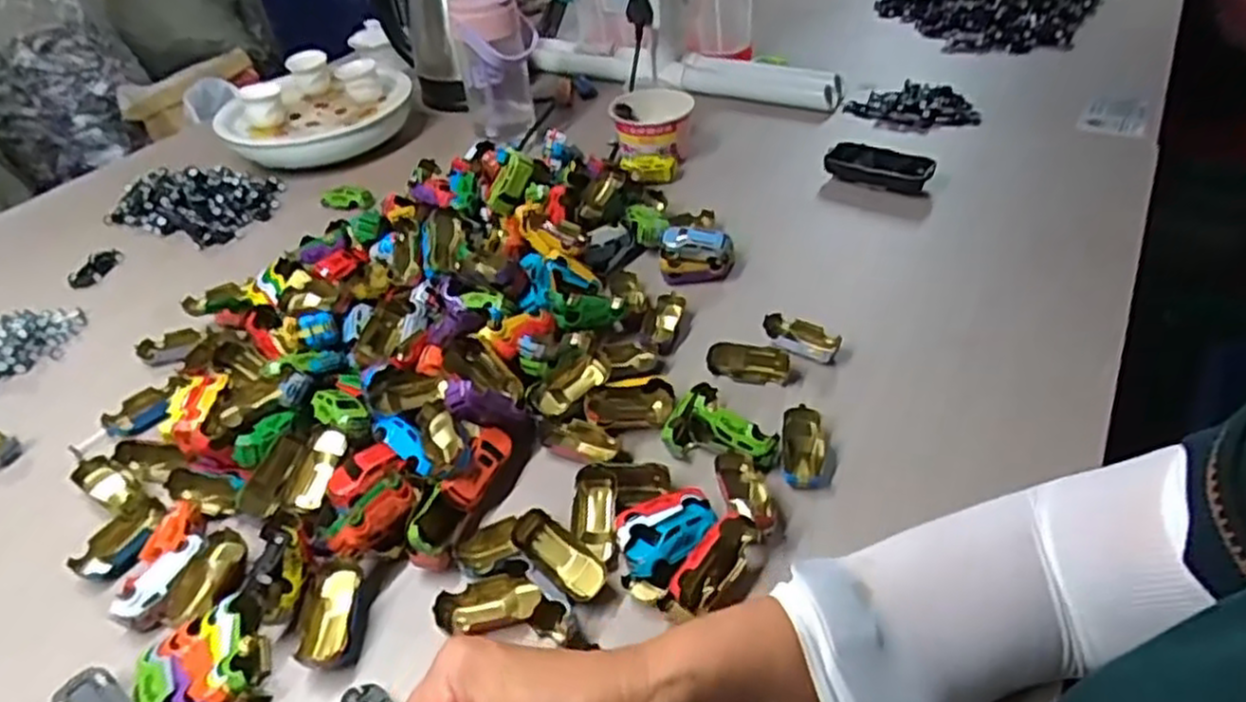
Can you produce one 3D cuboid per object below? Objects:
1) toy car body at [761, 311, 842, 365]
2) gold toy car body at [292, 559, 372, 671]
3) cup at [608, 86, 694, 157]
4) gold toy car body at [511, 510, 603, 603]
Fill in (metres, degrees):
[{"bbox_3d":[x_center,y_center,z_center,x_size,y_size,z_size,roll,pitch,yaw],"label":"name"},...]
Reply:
[{"bbox_3d":[0.147,-0.011,0.635,0.064,0.017,0.032,23,48,31],"label":"toy car body"},{"bbox_3d":[-0.176,0.161,0.463,0.036,0.018,0.062,-1,40,6],"label":"gold toy car body"},{"bbox_3d":[0.033,-0.267,0.896,0.094,0.055,0.093,-4,39,3],"label":"cup"},{"bbox_3d":[-0.040,0.127,0.477,0.066,0.016,0.028,38,54,17],"label":"gold toy car body"}]

